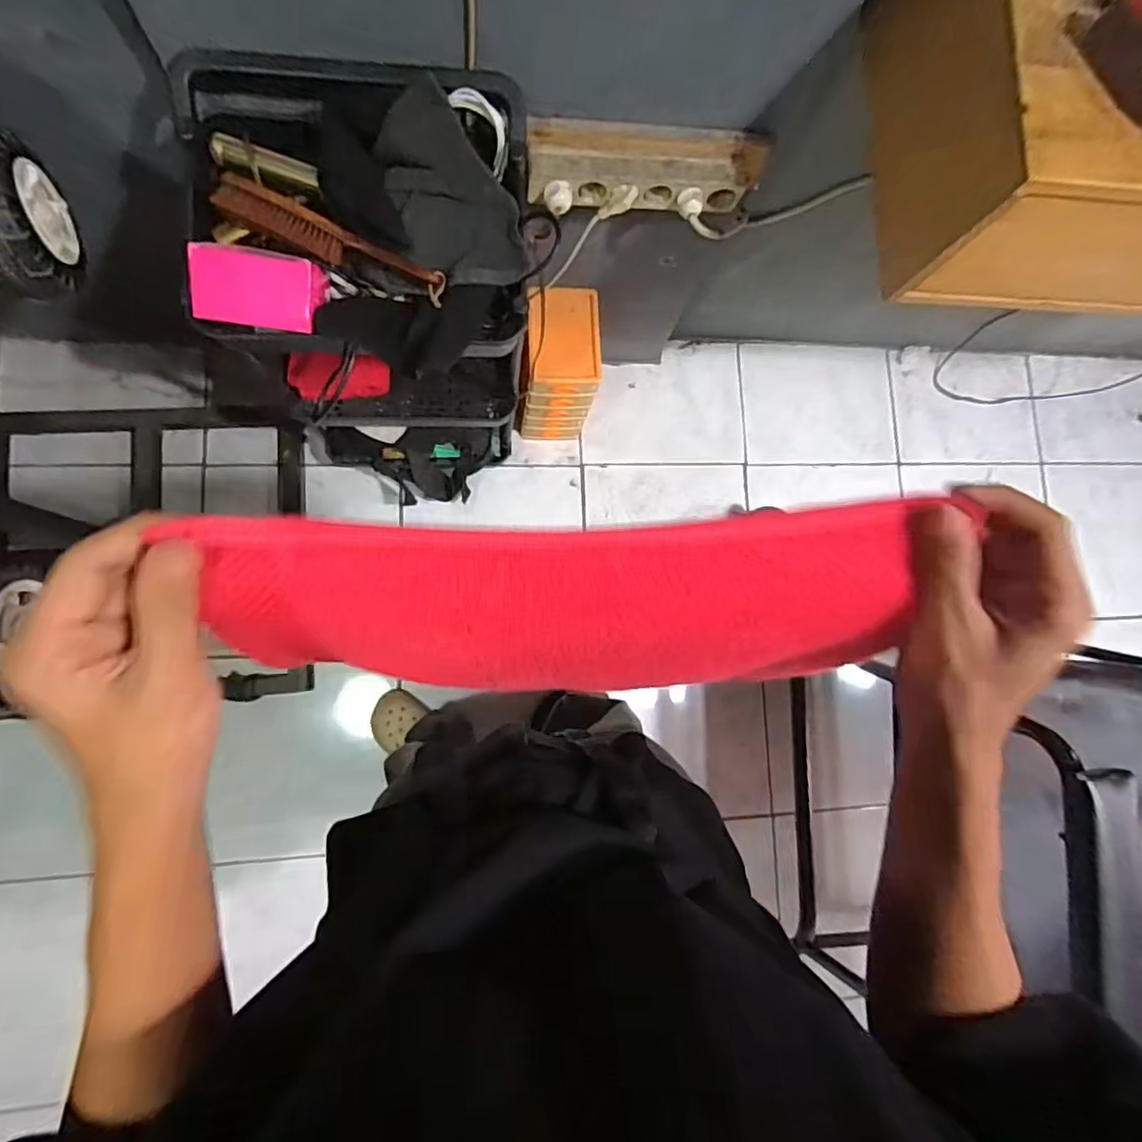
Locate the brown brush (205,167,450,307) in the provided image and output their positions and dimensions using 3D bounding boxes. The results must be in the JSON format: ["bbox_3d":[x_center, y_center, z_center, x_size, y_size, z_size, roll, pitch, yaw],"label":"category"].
[{"bbox_3d":[-0.260,-0.361,0.650,0.261,0.046,0.034,24,81,-5],"label":"brown brush"}]

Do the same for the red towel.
[{"bbox_3d":[0.002,0.022,0.284,0.306,0.118,0.015,-1,43,-5],"label":"red towel"}]

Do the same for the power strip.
[{"bbox_3d":[0.103,-0.526,0.782,0.322,0.073,0.067,-3,84,-8],"label":"power strip"}]

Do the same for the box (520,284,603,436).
[{"bbox_3d":[-0.026,-0.401,1.214,0.142,0.303,0.184,-4,84,-8],"label":"box"}]

